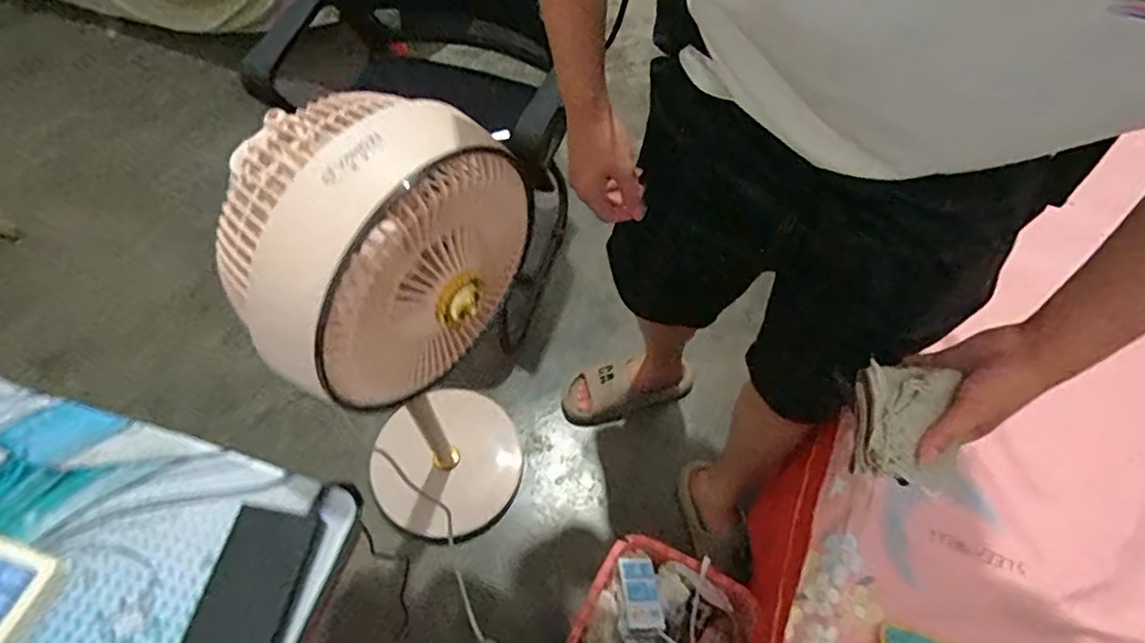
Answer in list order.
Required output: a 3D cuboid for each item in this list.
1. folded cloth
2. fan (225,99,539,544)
[{"bbox_3d":[0.274,0.084,0.523,0.085,0.021,0.094,10,89,-5],"label":"folded cloth"},{"bbox_3d":[-0.209,0.096,0.895,0.263,0.992,0.267,-35,66,-19],"label":"fan"}]

